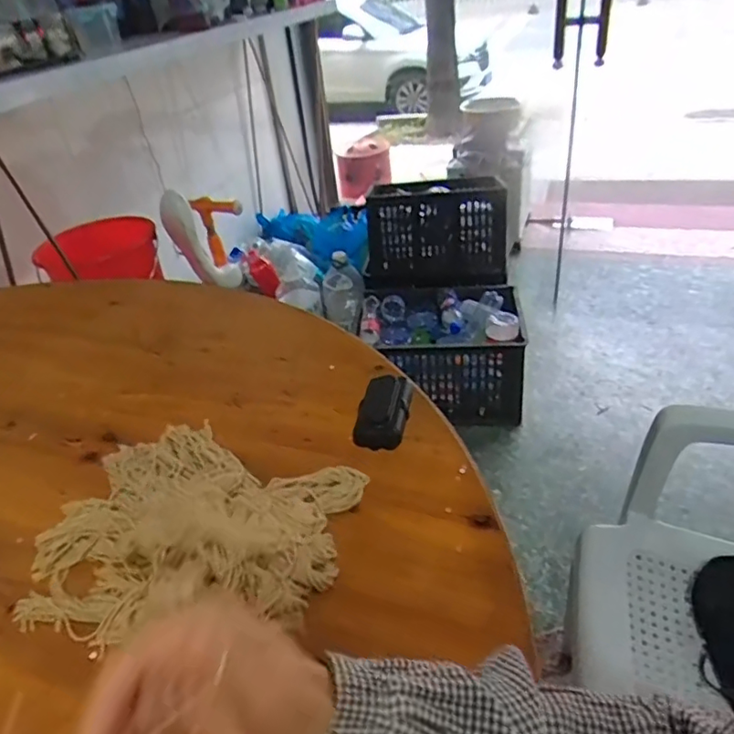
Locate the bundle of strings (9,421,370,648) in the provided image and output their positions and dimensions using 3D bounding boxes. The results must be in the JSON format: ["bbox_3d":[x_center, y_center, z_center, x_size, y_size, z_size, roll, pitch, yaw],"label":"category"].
[{"bbox_3d":[-0.161,0.121,0.515,0.268,0.088,0.215,7,36,18],"label":"bundle of strings"}]

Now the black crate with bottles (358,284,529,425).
[{"bbox_3d":[0.234,-0.058,1.856,0.475,0.334,0.360,-2,35,6],"label":"black crate with bottles"}]

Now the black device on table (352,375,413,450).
[{"bbox_3d":[0.020,0.045,0.651,0.051,0.025,0.100,3,36,14],"label":"black device on table"}]

